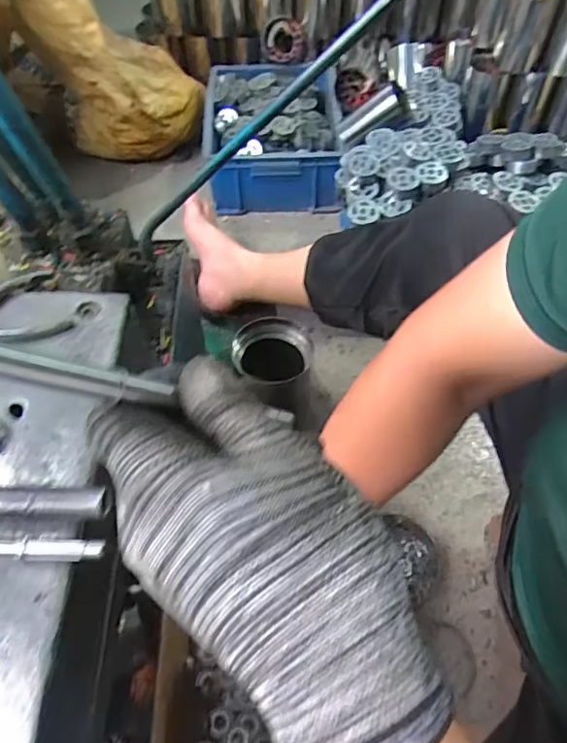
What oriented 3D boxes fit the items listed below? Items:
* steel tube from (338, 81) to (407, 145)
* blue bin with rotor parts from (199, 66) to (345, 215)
[{"bbox_3d":[0.174,-0.527,1.113,0.153,0.058,0.051,-28,50,24],"label":"steel tube"},{"bbox_3d":[-0.026,-0.567,1.286,0.292,0.157,0.425,-2,54,-1],"label":"blue bin with rotor parts"}]

